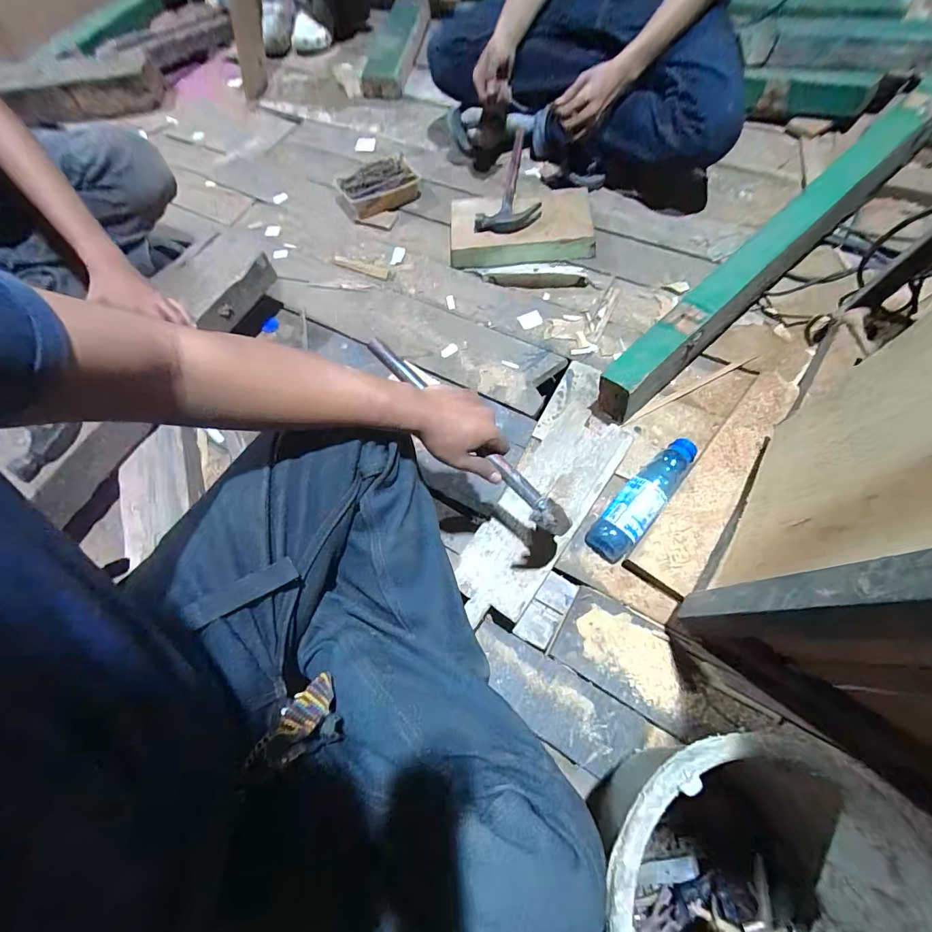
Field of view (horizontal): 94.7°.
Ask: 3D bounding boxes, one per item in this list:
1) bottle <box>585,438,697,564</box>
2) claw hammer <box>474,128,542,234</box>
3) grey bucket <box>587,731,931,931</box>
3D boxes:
[{"bbox_3d":[0.264,0.042,0.640,0.060,0.052,0.211,37,72,16],"label":"bottle"},{"bbox_3d":[0.096,-0.592,0.878,0.125,0.048,0.295,6,65,7],"label":"claw hammer"},{"bbox_3d":[0.257,0.414,0.421,0.274,0.208,0.254,0,66,1],"label":"grey bucket"}]

